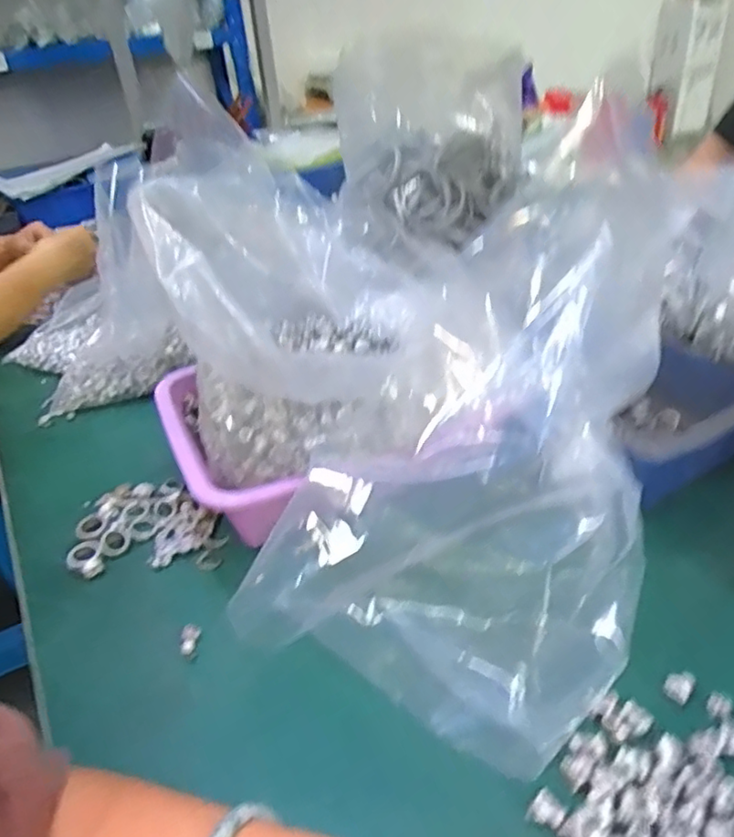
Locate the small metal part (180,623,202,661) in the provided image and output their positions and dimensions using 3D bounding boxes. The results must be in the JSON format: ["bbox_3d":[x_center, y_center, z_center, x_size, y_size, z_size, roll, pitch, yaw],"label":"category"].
[{"bbox_3d":[-0.125,0.156,0.427,0.013,0.006,0.028,-4,34,2],"label":"small metal part"}]

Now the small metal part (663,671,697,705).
[{"bbox_3d":[0.193,0.165,0.374,0.015,0.008,0.021,24,44,36],"label":"small metal part"}]

